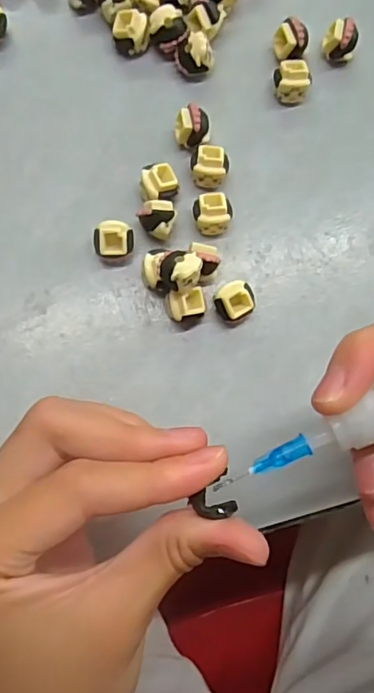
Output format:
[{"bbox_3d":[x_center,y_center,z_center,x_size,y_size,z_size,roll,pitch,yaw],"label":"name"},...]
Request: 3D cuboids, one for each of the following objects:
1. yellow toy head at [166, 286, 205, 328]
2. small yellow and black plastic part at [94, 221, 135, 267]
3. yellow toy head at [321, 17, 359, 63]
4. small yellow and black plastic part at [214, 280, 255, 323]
[{"bbox_3d":[0.000,-0.016,0.226,0.016,0.015,0.013,-15,82,-4],"label":"yellow toy head"},{"bbox_3d":[-0.030,-0.043,0.229,0.015,0.013,0.015,0,81,-2],"label":"small yellow and black plastic part"},{"bbox_3d":[0.069,-0.137,0.247,0.014,0.014,0.012,25,81,2],"label":"yellow toy head"},{"bbox_3d":[0.020,-0.018,0.228,0.016,0.014,0.015,-26,83,-5],"label":"small yellow and black plastic part"}]

